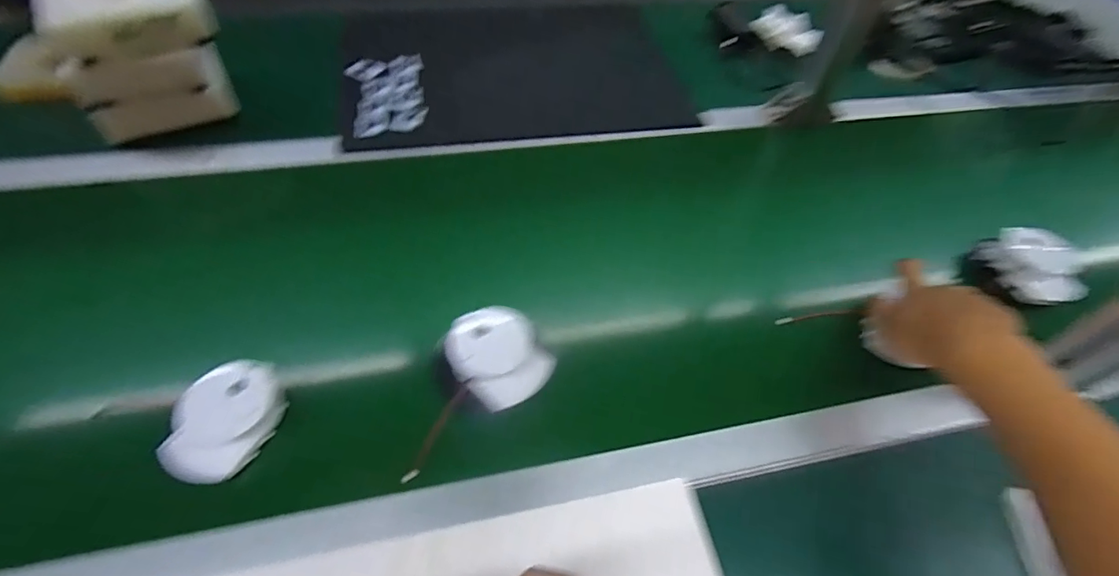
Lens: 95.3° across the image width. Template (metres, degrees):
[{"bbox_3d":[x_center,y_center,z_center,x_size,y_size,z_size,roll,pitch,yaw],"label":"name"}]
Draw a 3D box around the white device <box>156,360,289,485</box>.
[{"bbox_3d":[-0.265,0.102,0.402,0.064,0.036,0.094,15,53,8],"label":"white device"}]

